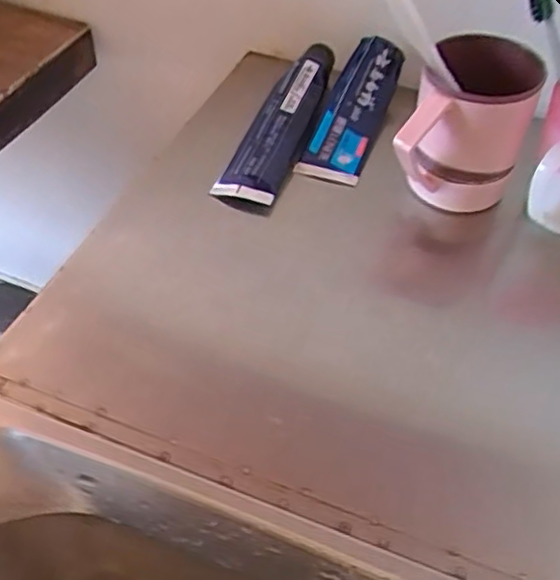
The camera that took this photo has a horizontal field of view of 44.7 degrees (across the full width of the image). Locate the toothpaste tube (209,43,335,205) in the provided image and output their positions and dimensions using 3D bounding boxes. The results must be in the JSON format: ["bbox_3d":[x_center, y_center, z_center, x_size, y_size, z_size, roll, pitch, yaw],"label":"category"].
[{"bbox_3d":[0.000,-0.134,0.568,0.055,0.034,0.171,20,65,15],"label":"toothpaste tube"}]

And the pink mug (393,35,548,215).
[{"bbox_3d":[0.132,-0.112,0.485,0.078,0.105,0.101,21,50,16],"label":"pink mug"}]

